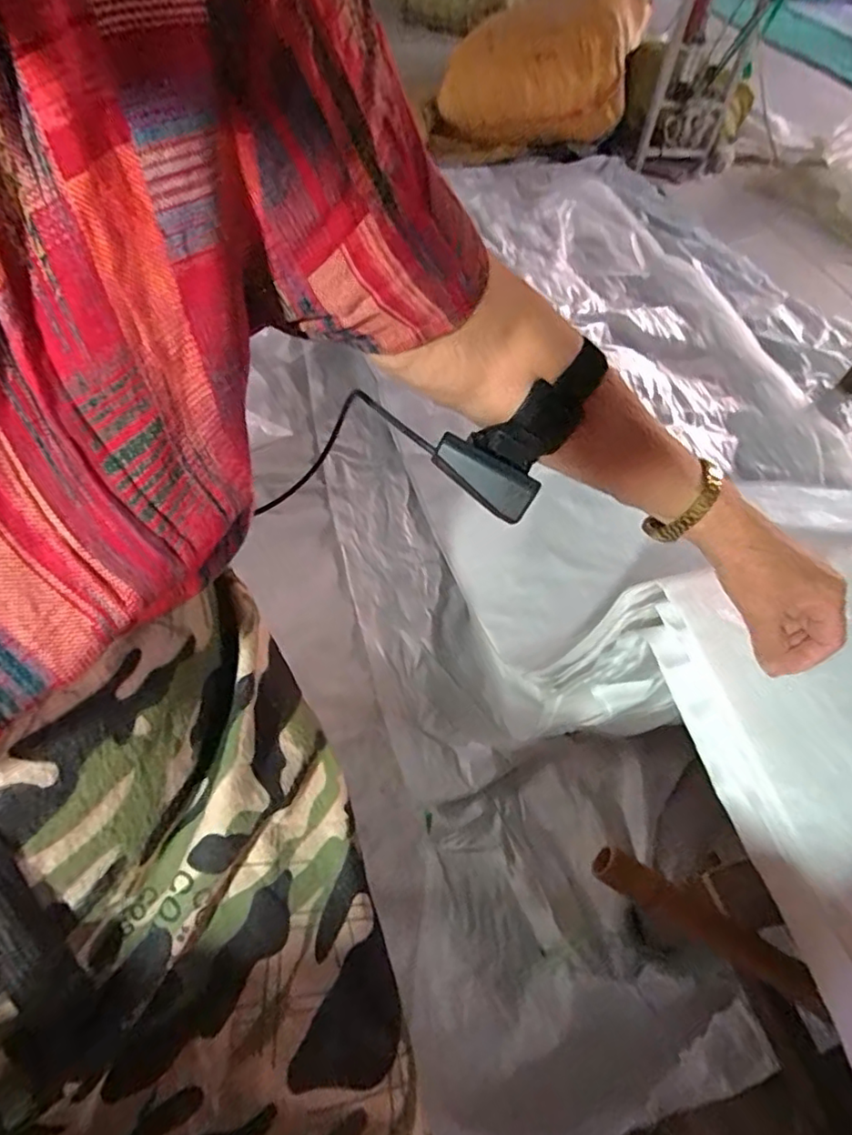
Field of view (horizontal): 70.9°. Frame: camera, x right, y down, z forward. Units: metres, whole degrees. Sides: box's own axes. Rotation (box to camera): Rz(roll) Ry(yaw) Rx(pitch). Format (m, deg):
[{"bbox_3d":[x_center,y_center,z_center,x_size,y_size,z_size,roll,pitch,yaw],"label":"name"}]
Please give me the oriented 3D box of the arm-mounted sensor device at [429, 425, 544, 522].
[{"bbox_3d":[0.035,-0.056,0.370,0.066,0.026,0.021,34,53,-2],"label":"arm-mounted sensor device"}]

